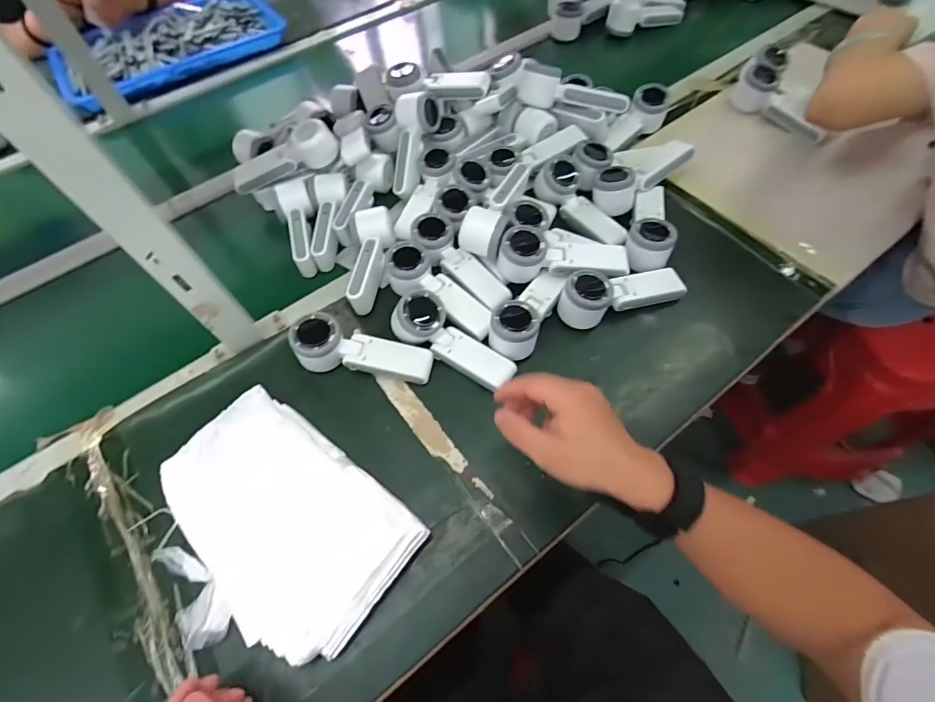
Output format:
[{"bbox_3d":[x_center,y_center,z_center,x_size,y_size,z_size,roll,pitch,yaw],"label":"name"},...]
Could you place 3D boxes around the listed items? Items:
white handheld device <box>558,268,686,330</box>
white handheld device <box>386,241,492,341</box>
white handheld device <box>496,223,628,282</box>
[{"bbox_3d":[0.197,-0.077,0.546,0.160,0.045,0.052,-14,60,-4],"label":"white handheld device"},{"bbox_3d":[-0.036,-0.080,0.557,0.167,0.040,0.058,35,68,21],"label":"white handheld device"},{"bbox_3d":[0.125,-0.125,0.554,0.166,0.048,0.061,-3,60,2],"label":"white handheld device"}]

